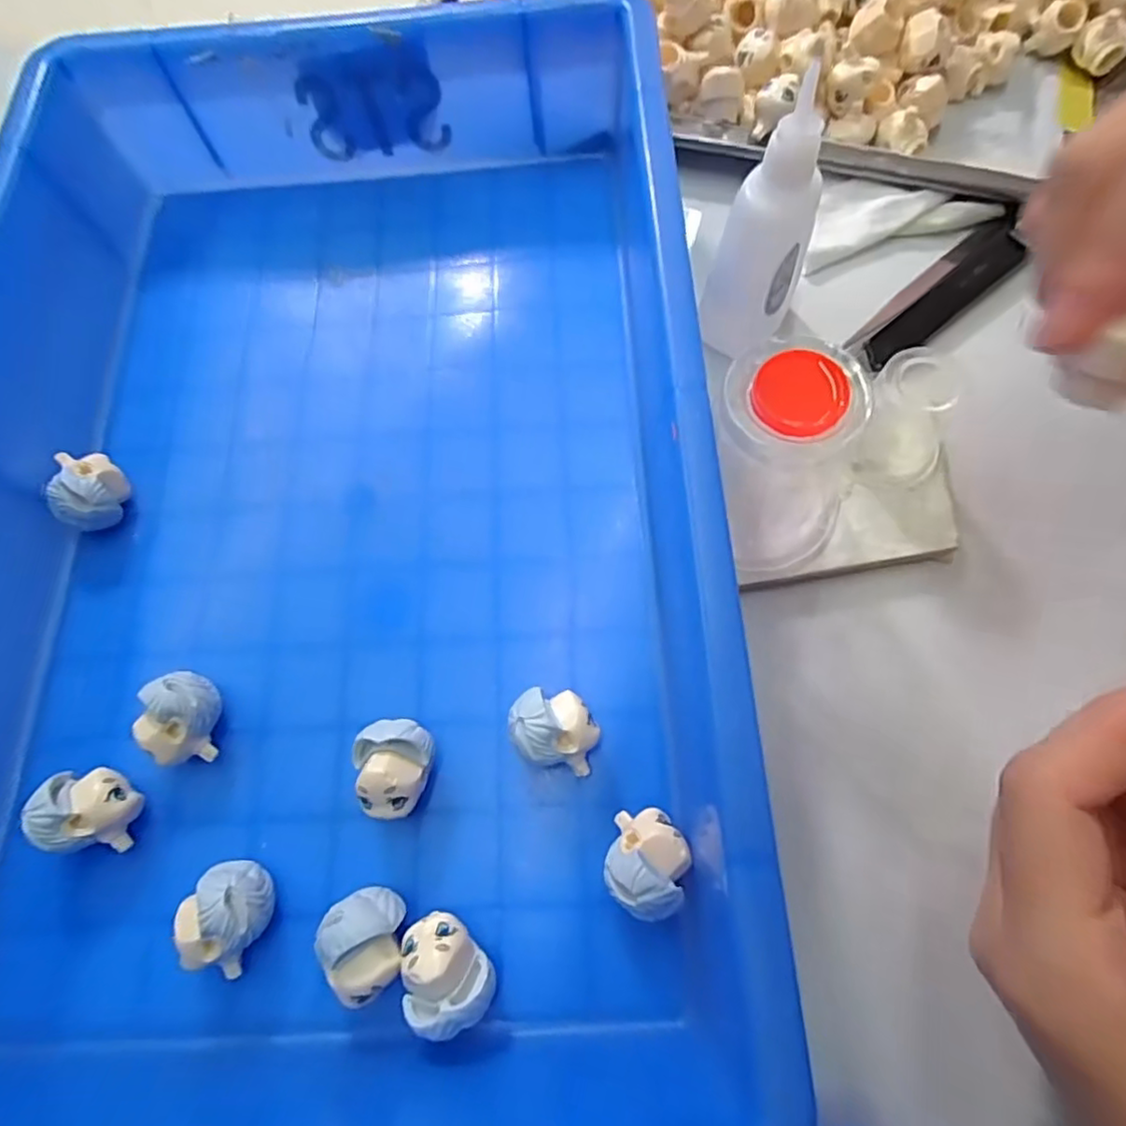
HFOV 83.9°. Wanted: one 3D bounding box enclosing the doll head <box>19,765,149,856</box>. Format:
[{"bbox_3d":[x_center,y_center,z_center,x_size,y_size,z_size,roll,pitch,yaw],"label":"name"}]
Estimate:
[{"bbox_3d":[-0.145,0.075,0.192,0.023,0.023,0.022,5,72,4],"label":"doll head"}]

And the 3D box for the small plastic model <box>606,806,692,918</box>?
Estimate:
[{"bbox_3d":[0.024,0.085,0.180,0.022,0.026,0.026,19,73,8],"label":"small plastic model"}]

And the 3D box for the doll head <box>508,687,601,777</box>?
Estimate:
[{"bbox_3d":[-0.002,0.052,0.196,0.027,0.025,0.022,21,74,9],"label":"doll head"}]

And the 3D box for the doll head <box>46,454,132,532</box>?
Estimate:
[{"bbox_3d":[-0.174,-0.027,0.232,0.020,0.026,0.027,-6,71,0],"label":"doll head"}]

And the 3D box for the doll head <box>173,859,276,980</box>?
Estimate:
[{"bbox_3d":[-0.097,0.102,0.182,0.023,0.024,0.025,36,76,12],"label":"doll head"}]

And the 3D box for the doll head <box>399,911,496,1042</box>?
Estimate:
[{"bbox_3d":[-0.033,0.113,0.173,0.028,0.021,0.021,42,78,14],"label":"doll head"}]

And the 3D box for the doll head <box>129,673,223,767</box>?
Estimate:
[{"bbox_3d":[-0.122,0.050,0.201,0.020,0.024,0.027,5,72,4],"label":"doll head"}]

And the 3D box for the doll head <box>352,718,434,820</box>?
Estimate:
[{"bbox_3d":[-0.052,0.063,0.195,0.021,0.024,0.028,7,72,4],"label":"doll head"}]

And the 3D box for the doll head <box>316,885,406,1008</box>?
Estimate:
[{"bbox_3d":[-0.055,0.106,0.177,0.021,0.022,0.025,-36,74,-10],"label":"doll head"}]

